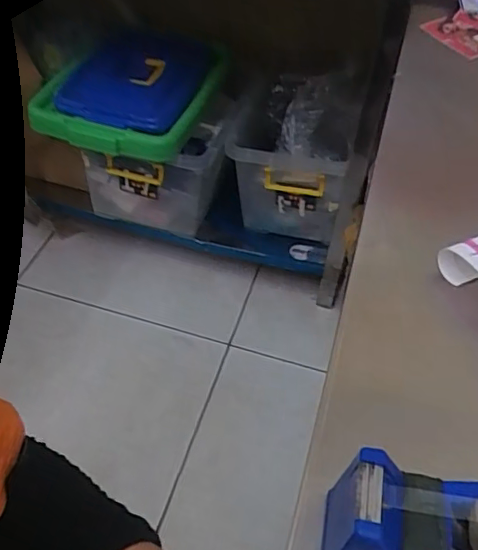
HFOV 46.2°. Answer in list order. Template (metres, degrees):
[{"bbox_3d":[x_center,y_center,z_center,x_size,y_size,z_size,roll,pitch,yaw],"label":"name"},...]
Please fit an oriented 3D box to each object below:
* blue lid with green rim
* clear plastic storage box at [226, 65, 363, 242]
[{"bbox_3d":[-0.249,-0.460,1.353,0.388,0.077,0.460,11,49,7],"label":"blue lid with green rim"},{"bbox_3d":[0.126,-0.311,1.400,0.294,0.279,0.339,9,48,6],"label":"clear plastic storage box"}]

